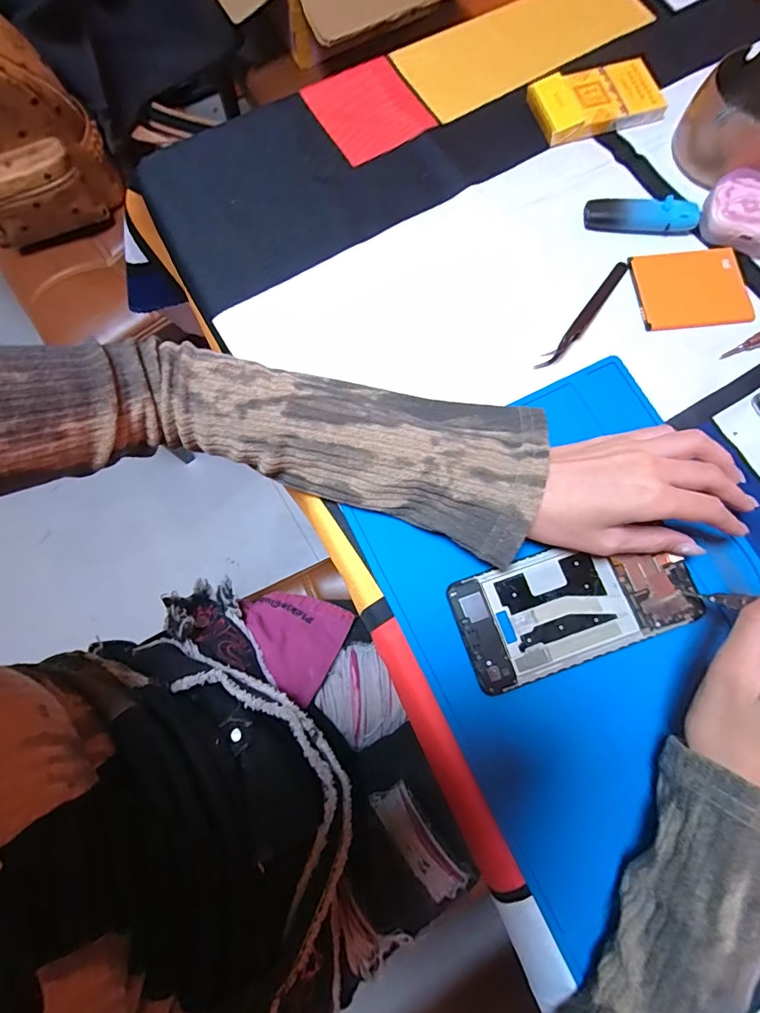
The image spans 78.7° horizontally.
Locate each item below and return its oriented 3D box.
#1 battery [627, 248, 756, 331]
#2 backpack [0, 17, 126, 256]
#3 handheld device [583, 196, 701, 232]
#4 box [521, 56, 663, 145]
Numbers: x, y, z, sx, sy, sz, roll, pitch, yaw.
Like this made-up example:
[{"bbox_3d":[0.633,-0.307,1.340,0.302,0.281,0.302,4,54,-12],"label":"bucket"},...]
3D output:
[{"bbox_3d":[0.238,-0.168,0.355,0.084,0.004,0.065,-6,76,-1],"label":"battery"},{"bbox_3d":[-0.494,-0.474,0.604,0.216,0.266,0.112,-27,78,-6],"label":"backpack"},{"bbox_3d":[0.207,-0.231,0.365,0.085,0.017,0.018,6,76,2],"label":"handheld device"},{"bbox_3d":[0.185,-0.345,0.394,0.106,0.015,0.062,-14,77,-3],"label":"box"}]

